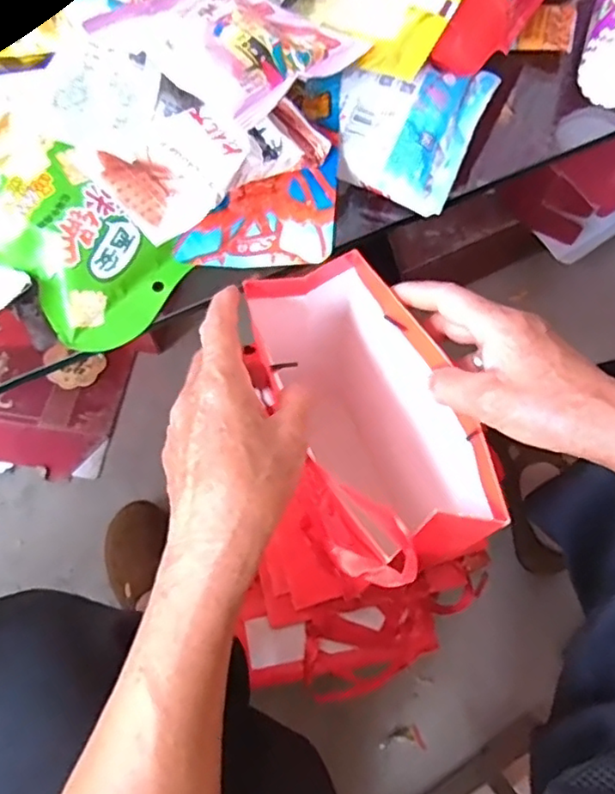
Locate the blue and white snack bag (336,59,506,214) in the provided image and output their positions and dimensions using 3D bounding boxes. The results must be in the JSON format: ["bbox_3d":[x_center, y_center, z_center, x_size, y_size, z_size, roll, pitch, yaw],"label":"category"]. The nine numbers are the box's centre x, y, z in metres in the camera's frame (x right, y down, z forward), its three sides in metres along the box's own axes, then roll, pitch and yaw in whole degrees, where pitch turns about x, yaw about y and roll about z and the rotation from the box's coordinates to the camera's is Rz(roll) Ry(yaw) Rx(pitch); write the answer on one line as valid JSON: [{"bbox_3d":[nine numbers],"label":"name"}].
[{"bbox_3d":[0.067,-0.187,0.403,0.087,0.033,0.110,21,69,10],"label":"blue and white snack bag"}]

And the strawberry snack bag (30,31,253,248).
[{"bbox_3d":[-0.094,-0.154,0.356,0.080,0.044,0.128,-39,71,-14],"label":"strawberry snack bag"}]

